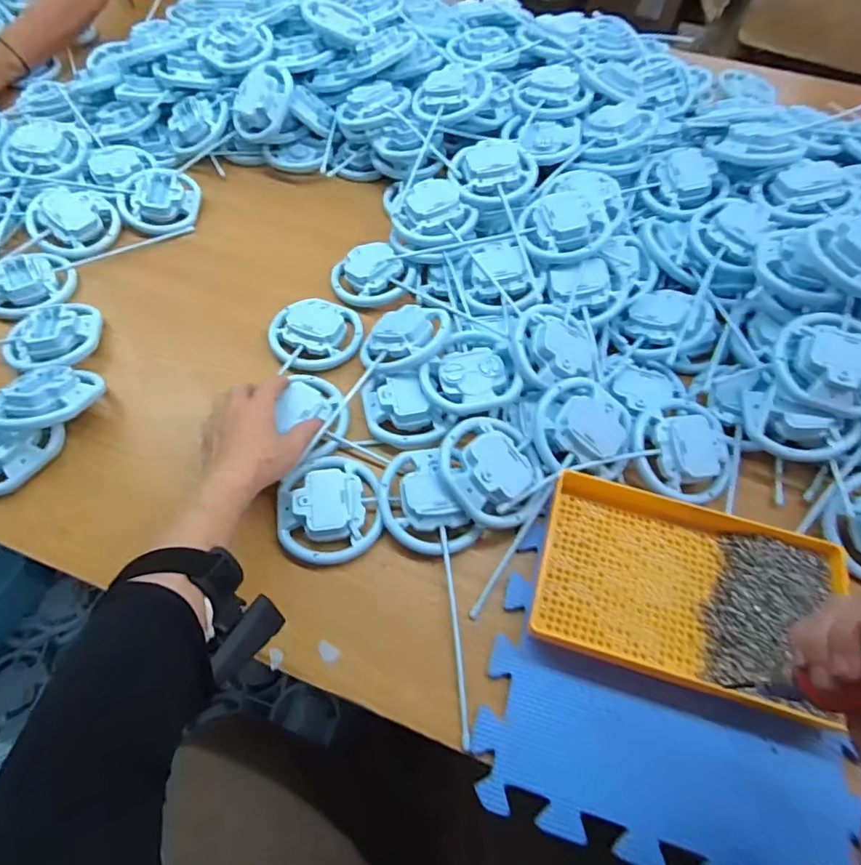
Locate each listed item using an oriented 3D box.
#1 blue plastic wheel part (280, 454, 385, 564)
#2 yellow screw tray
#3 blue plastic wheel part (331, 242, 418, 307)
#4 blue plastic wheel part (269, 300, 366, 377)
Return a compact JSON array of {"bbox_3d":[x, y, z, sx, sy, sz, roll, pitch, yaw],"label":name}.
[{"bbox_3d":[-0.093,0.069,0.486,0.092,0.029,0.097,1,59,-1],"label":"blue plastic wheel part"},{"bbox_3d":[0.215,0.131,0.449,0.236,0.037,0.150,16,60,8],"label":"yellow screw tray"},{"bbox_3d":[-0.068,-0.193,0.642,0.101,0.030,0.085,-11,60,-8],"label":"blue plastic wheel part"},{"bbox_3d":[-0.128,-0.112,0.593,0.100,0.023,0.087,-10,60,-8],"label":"blue plastic wheel part"}]

